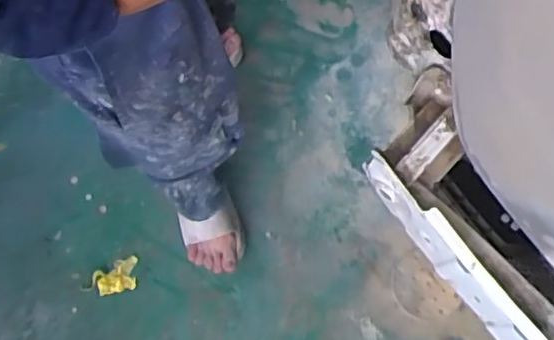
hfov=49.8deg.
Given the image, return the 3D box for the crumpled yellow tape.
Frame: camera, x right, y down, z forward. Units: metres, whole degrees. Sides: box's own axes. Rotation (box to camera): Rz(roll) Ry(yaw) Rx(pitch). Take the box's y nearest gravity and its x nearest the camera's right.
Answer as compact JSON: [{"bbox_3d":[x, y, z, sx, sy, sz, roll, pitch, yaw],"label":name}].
[{"bbox_3d":[-0.338,0.218,1.207,0.113,0.030,0.063,-13,78,-4],"label":"crumpled yellow tape"}]

